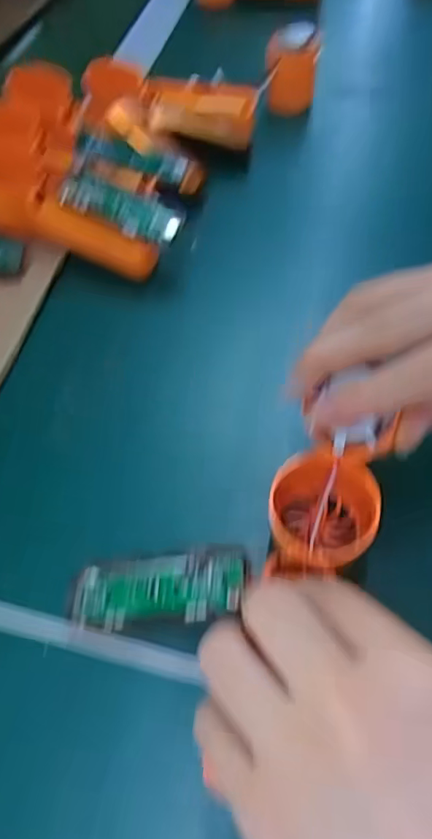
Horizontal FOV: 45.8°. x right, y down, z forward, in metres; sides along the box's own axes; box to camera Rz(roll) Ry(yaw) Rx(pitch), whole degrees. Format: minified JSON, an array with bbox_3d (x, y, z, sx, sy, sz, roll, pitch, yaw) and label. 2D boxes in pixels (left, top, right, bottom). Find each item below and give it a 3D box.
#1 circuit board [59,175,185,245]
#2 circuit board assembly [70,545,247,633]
[{"bbox_3d":[-0.059,-0.132,0.320,0.079,0.012,0.027,20,83,5],"label":"circuit board"},{"bbox_3d":[-0.026,0.074,0.227,0.079,0.013,0.032,-11,58,14],"label":"circuit board assembly"}]

